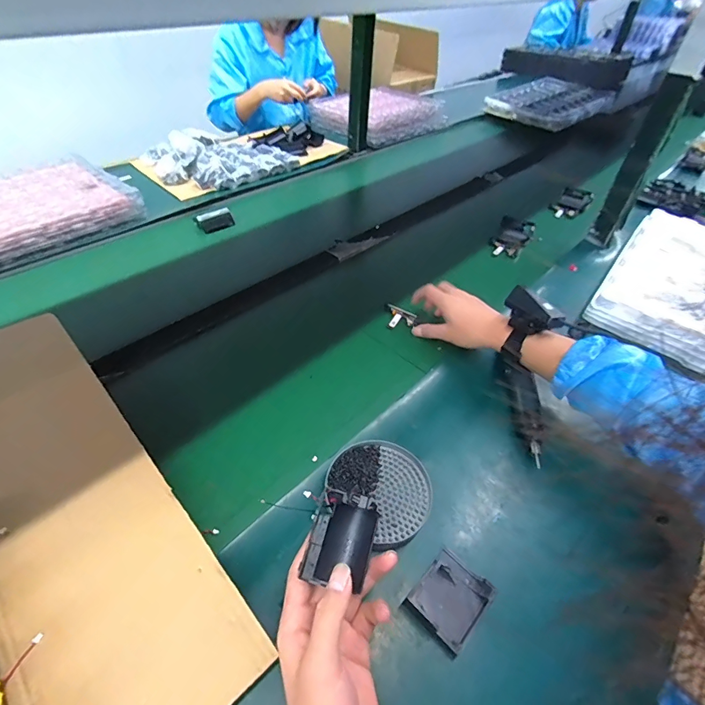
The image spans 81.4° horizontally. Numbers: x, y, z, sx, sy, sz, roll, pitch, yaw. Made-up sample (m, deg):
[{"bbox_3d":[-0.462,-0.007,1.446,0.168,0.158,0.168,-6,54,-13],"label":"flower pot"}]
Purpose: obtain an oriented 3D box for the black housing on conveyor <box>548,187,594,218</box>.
[{"bbox_3d":[0.543,-0.372,1.017,0.081,0.046,0.103,31,50,23],"label":"black housing on conveyor"}]

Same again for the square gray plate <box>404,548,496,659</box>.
[{"bbox_3d":[0.094,0.230,0.388,0.059,0.018,0.072,35,52,26],"label":"square gray plate"}]

